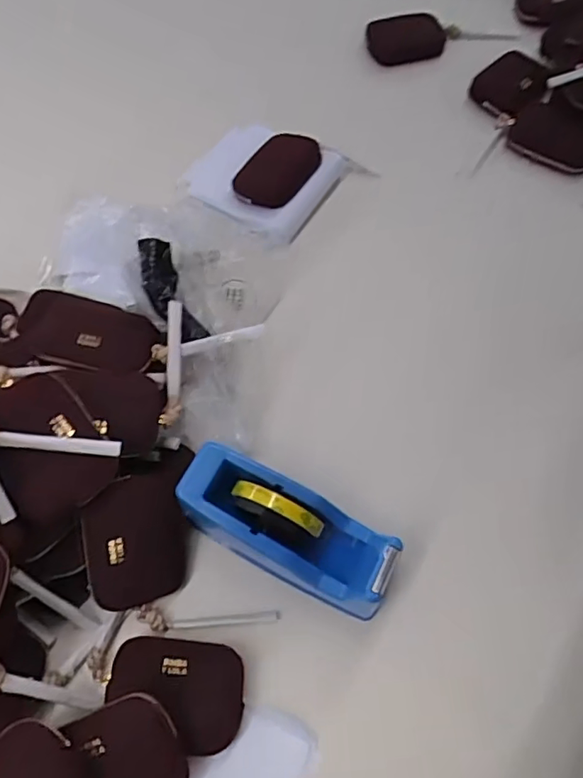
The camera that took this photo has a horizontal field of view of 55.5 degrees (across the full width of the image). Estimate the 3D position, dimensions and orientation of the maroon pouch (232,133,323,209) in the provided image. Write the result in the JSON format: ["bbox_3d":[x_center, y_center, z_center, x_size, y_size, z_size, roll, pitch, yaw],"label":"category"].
[{"bbox_3d":[-0.017,-0.277,0.704,0.078,0.029,0.114,29,68,13],"label":"maroon pouch"}]

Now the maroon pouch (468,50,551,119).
[{"bbox_3d":[0.322,-0.441,0.801,0.093,0.028,0.133,34,68,15],"label":"maroon pouch"}]

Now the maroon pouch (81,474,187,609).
[{"bbox_3d":[-0.140,0.137,0.509,0.095,0.024,0.110,-9,93,-47],"label":"maroon pouch"}]

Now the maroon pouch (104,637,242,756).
[{"bbox_3d":[-0.099,0.257,0.469,0.116,0.030,0.082,4,63,2],"label":"maroon pouch"}]

